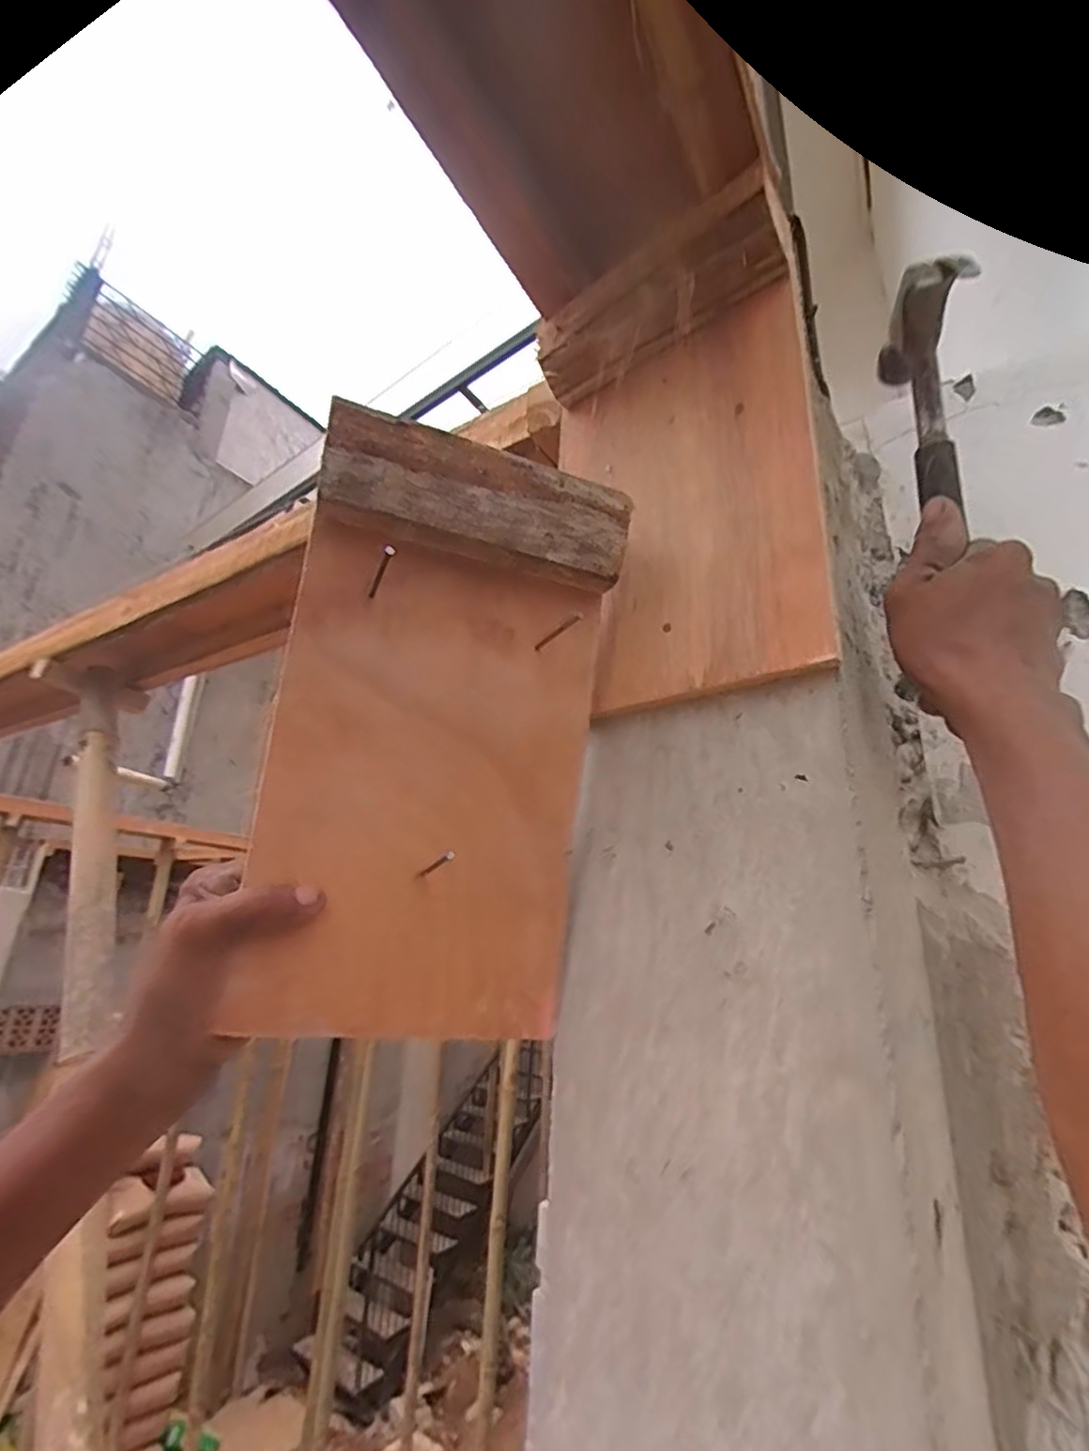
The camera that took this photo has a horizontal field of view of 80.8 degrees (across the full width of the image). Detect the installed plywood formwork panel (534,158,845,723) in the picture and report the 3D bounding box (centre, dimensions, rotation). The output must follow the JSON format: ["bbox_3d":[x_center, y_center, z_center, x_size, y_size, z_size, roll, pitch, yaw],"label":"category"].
[{"bbox_3d":[0.073,-0.167,0.415,0.185,0.310,0.054,-16,-27,42],"label":"installed plywood formwork panel"}]

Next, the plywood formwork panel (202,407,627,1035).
[{"bbox_3d":[-0.056,0.005,0.364,0.178,0.325,0.030,11,-6,-17],"label":"plywood formwork panel"}]

